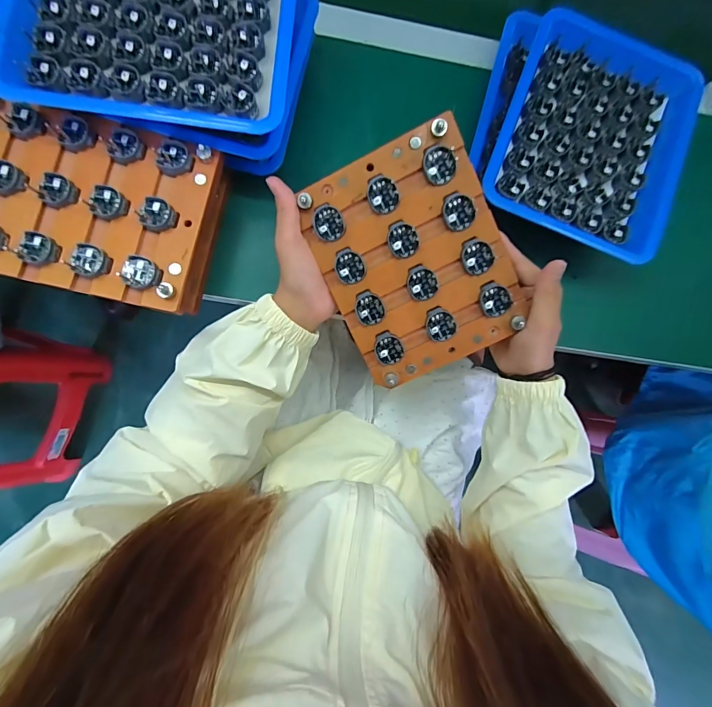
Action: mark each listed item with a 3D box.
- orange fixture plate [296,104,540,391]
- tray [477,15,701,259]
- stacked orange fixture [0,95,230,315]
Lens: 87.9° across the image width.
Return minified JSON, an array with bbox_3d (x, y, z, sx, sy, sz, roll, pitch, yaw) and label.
[{"bbox_3d":[0.049,-0.078,0.319,0.146,0.007,0.186,-24,100,8],"label":"orange fixture plate"},{"bbox_3d":[0.229,-0.208,0.352,0.173,0.030,0.199,22,81,-2],"label":"tray"},{"bbox_3d":[-0.223,-0.122,0.321,0.188,0.060,0.146,13,81,-4],"label":"stacked orange fixture"}]

